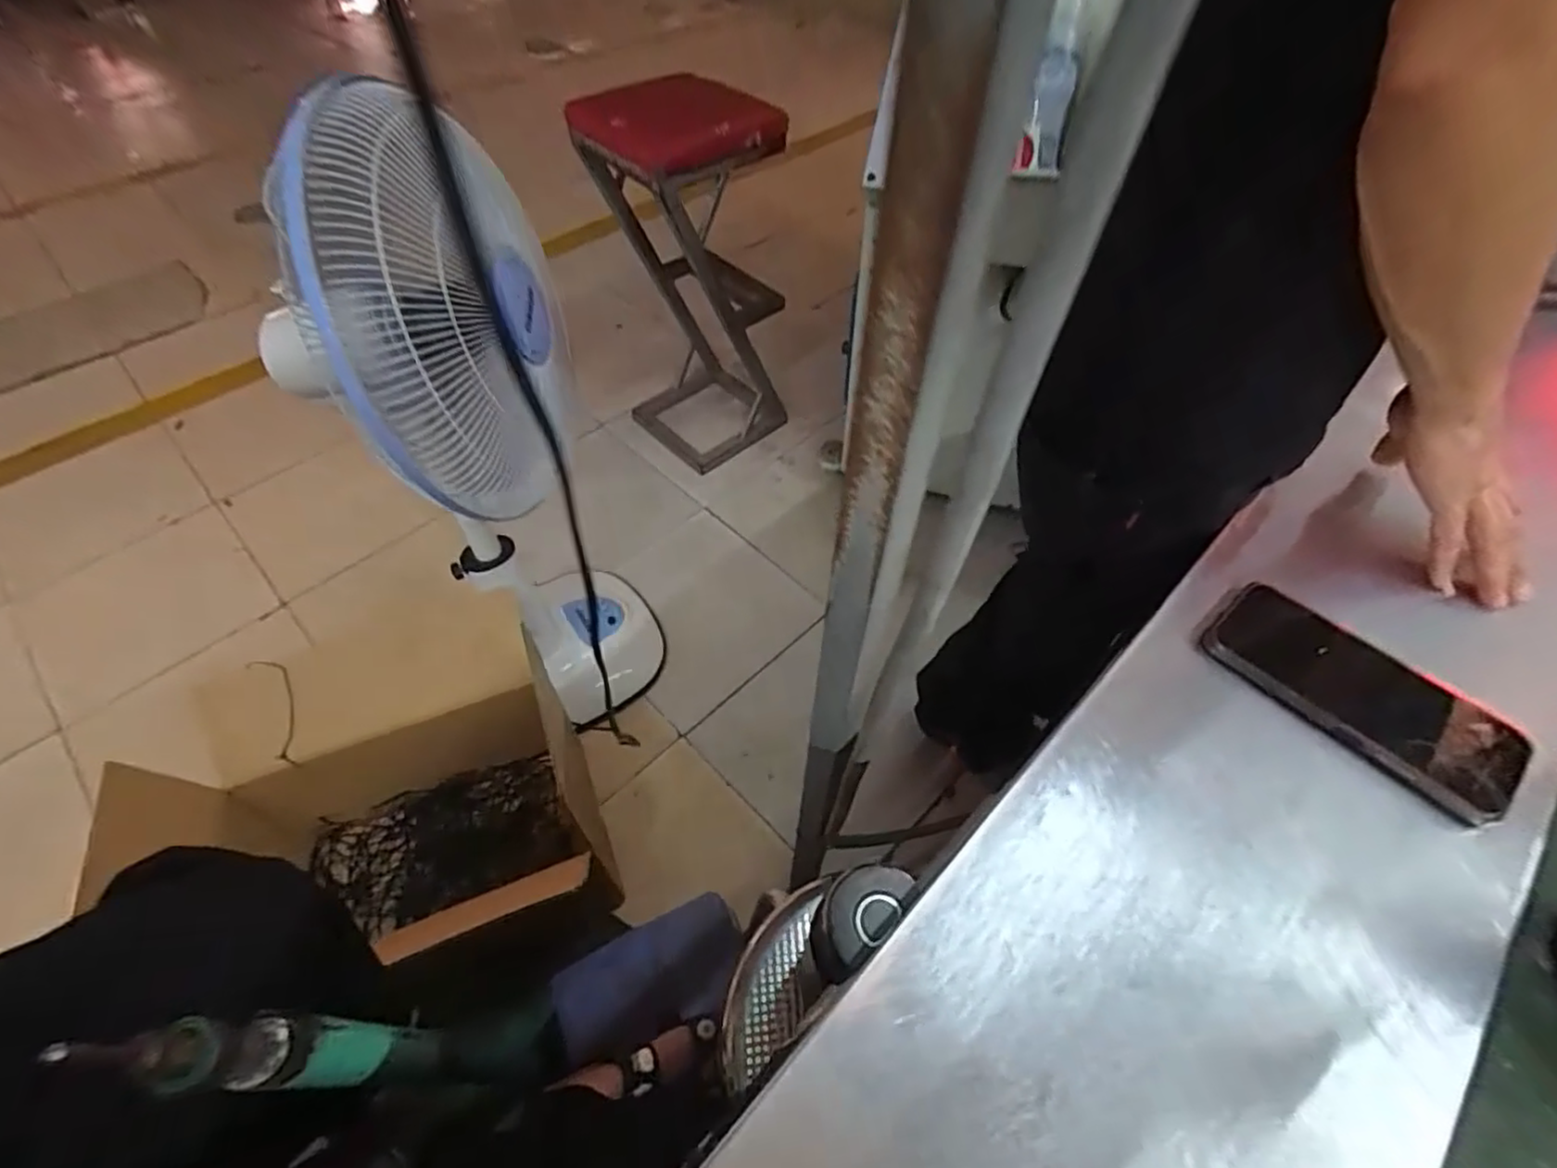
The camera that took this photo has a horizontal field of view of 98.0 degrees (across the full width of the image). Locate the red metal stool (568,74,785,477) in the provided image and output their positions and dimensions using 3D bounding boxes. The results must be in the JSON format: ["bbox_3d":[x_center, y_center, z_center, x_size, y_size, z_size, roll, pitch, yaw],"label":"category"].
[{"bbox_3d":[-0.195,-0.639,1.497,0.296,0.762,0.351,-33,60,-22],"label":"red metal stool"}]

